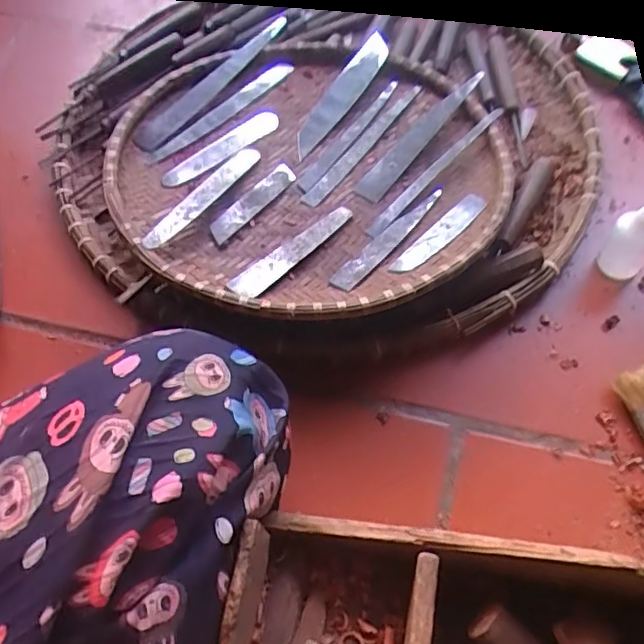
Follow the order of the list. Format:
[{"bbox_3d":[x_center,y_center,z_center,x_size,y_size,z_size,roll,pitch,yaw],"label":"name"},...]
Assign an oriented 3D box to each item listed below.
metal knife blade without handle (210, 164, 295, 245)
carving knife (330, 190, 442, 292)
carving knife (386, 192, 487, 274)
[{"bbox_3d":[-0.059,-0.102,0.494,0.022,0.005,0.096,41,65,6],"label":"metal knife blade without handle"},{"bbox_3d":[0.054,-0.071,0.474,0.021,0.010,0.133,36,68,21],"label":"carving knife"},{"bbox_3d":[0.096,-0.070,0.471,0.023,0.005,0.109,36,66,29],"label":"carving knife"}]

